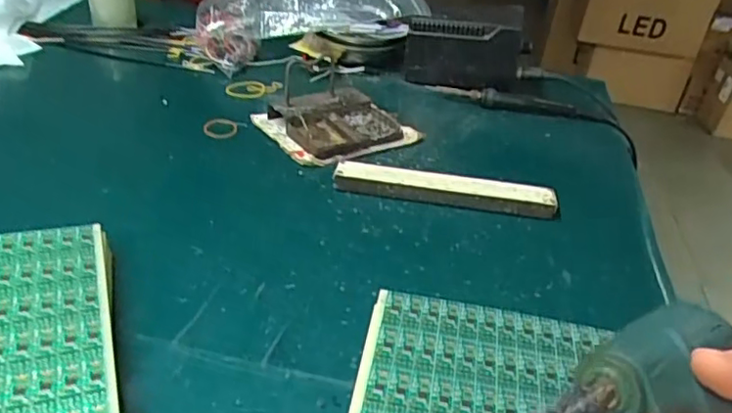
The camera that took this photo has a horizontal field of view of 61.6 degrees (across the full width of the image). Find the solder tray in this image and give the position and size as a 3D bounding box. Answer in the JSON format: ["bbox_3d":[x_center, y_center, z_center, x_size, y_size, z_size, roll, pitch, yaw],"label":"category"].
[{"bbox_3d":[-0.028,-0.092,0.664,0.146,0.030,0.108,-15,38,-32],"label":"solder tray"}]

